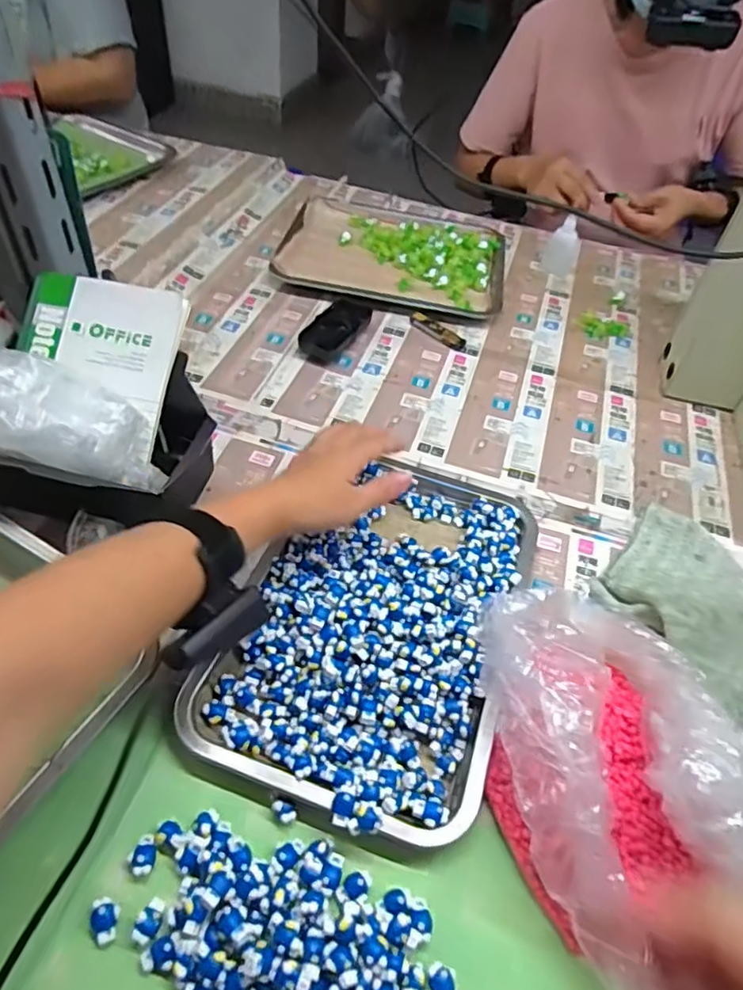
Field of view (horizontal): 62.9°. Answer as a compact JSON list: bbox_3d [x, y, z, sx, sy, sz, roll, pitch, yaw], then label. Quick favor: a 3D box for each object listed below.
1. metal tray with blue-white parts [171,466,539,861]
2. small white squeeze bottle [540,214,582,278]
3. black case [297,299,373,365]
[{"bbox_3d":[0.009,0.084,0.479,0.204,0.042,0.319,18,50,11],"label":"metal tray with blue-white parts"},{"bbox_3d":[0.286,-0.373,0.906,0.049,0.077,0.042,20,50,13],"label":"small white squeeze bottle"},{"bbox_3d":[-0.041,-0.205,0.743,0.058,0.028,0.124,22,51,14],"label":"black case"}]

